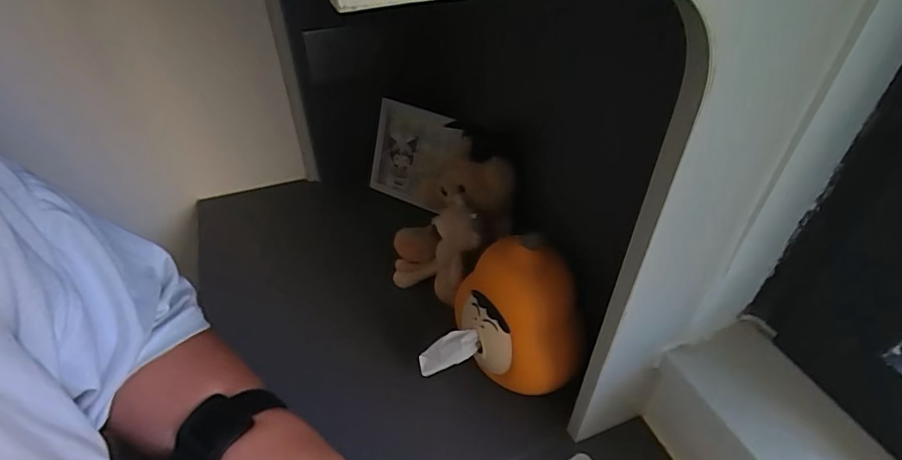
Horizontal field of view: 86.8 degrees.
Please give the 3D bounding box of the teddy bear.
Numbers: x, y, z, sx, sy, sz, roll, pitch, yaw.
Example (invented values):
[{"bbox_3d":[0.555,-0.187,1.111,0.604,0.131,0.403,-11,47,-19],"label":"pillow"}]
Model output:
[{"bbox_3d":[0.007,-0.014,0.700,0.104,0.244,0.169,23,35,-23],"label":"teddy bear"}]

